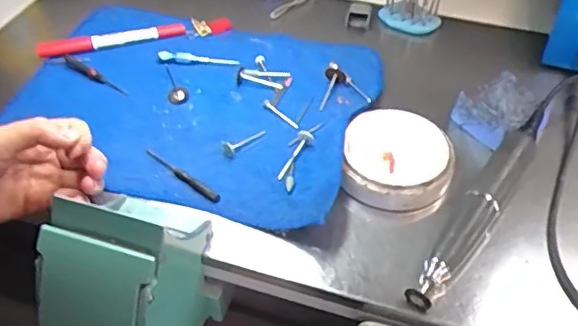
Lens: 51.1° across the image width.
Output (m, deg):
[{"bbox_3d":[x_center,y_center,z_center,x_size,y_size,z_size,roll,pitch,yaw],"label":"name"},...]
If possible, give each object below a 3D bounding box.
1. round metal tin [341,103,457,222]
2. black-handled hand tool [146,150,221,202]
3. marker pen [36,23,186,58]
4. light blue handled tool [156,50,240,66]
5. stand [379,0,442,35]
[{"bbox_3d":[0.084,-0.002,0.470,0.081,0.031,0.086,0,46,0],"label":"round metal tin"},{"bbox_3d":[-0.082,0.010,0.467,0.079,0.005,0.007,31,53,26],"label":"black-handled hand tool"},{"bbox_3d":[-0.170,-0.119,0.582,0.139,0.017,0.021,-12,47,-11],"label":"marker pen"},{"bbox_3d":[-0.084,-0.098,0.565,0.075,0.007,0.011,5,46,5],"label":"light blue handled tool"},{"bbox_3d":[0.123,-0.159,0.608,0.058,0.047,0.031,15,48,14],"label":"stand"}]

